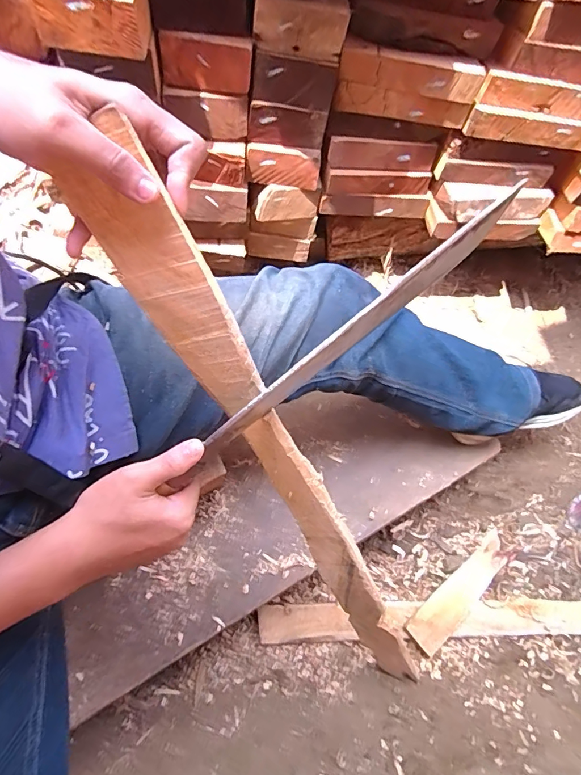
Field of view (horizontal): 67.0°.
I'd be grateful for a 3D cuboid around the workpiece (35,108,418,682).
[{"bbox_3d":[0.028,0.150,0.473,0.041,0.787,0.044,-40,38,-18],"label":"workpiece"}]

